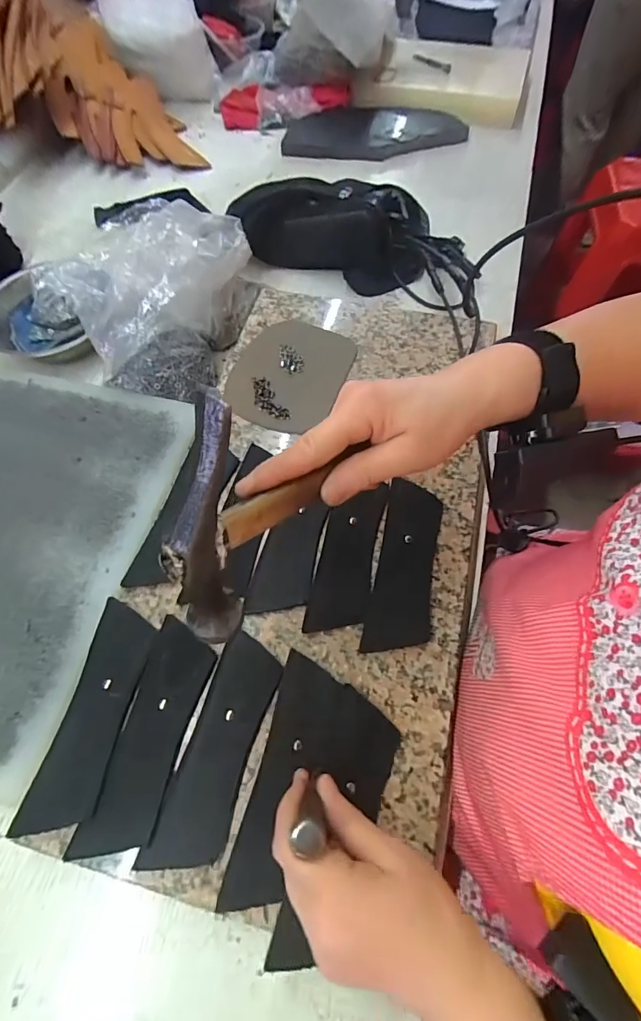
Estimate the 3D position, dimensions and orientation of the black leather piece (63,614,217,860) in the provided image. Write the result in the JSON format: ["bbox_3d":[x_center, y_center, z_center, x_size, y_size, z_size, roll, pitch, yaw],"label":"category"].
[{"bbox_3d":[-0.127,0.169,0.335,0.052,0.006,0.161,11,64,8],"label":"black leather piece"}]

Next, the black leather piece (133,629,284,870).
[{"bbox_3d":[-0.075,0.177,0.328,0.050,0.007,0.157,16,66,9],"label":"black leather piece"}]

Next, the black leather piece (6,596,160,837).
[{"bbox_3d":[-0.177,0.157,0.344,0.049,0.005,0.162,11,64,4],"label":"black leather piece"}]

